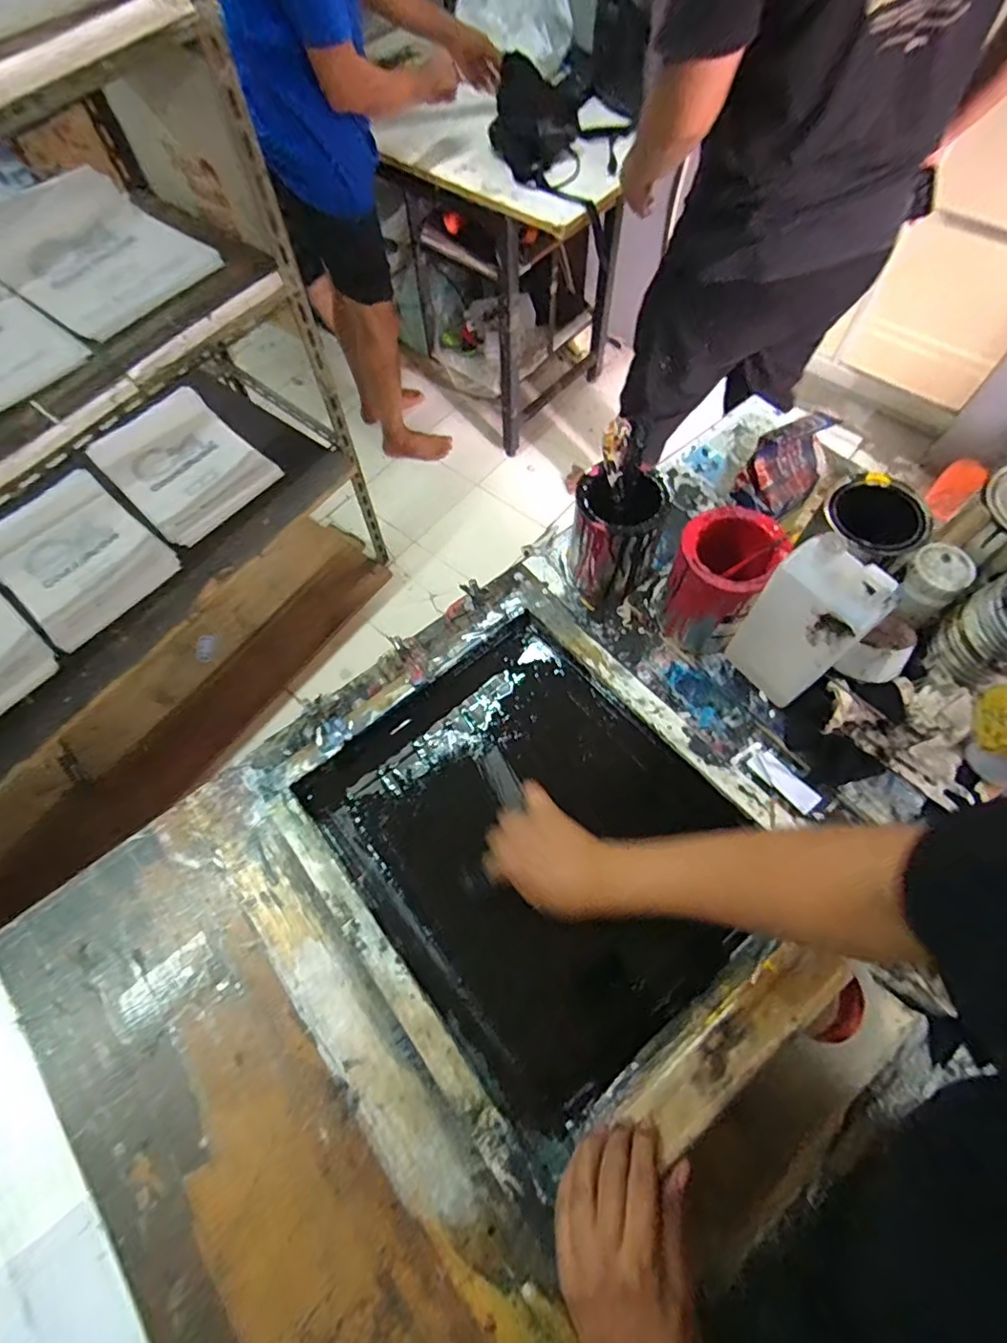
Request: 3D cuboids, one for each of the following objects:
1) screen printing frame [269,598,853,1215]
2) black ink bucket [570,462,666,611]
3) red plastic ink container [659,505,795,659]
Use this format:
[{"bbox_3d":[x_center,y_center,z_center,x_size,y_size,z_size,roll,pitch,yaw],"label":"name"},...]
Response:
[{"bbox_3d":[0.038,0.182,0.596,0.396,0.075,0.493,-39,62,-13],"label":"screen printing frame"},{"bbox_3d":[0.136,-0.164,0.715,0.098,0.145,0.098,-1,66,3],"label":"black ink bucket"},{"bbox_3d":[0.245,-0.103,0.663,0.101,0.158,0.096,-1,66,3],"label":"red plastic ink container"}]

